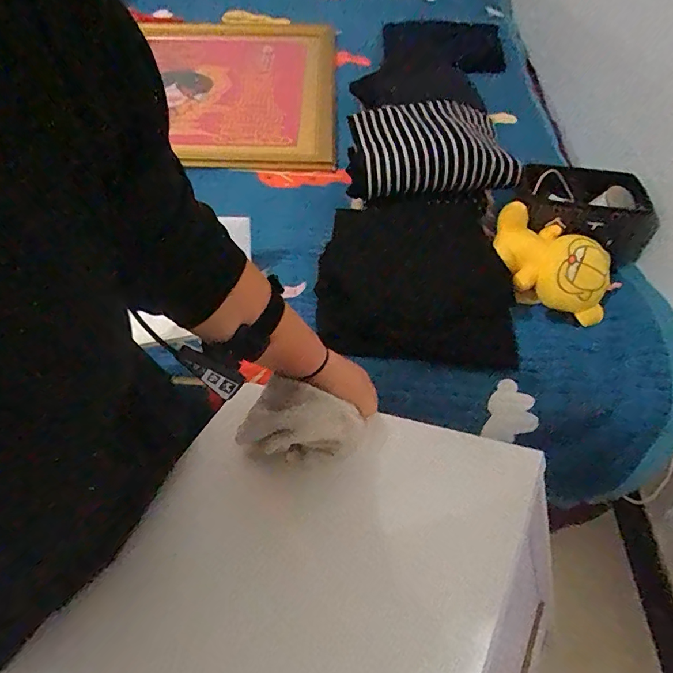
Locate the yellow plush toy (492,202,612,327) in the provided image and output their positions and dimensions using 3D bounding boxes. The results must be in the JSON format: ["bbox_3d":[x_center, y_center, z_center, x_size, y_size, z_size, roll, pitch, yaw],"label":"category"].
[{"bbox_3d":[0.344,-0.116,0.742,0.209,0.074,0.124,31,87,15],"label":"yellow plush toy"}]

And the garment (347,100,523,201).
[{"bbox_3d":[0.159,-0.333,0.816,0.275,0.102,0.216,1,53,-2],"label":"garment"}]

